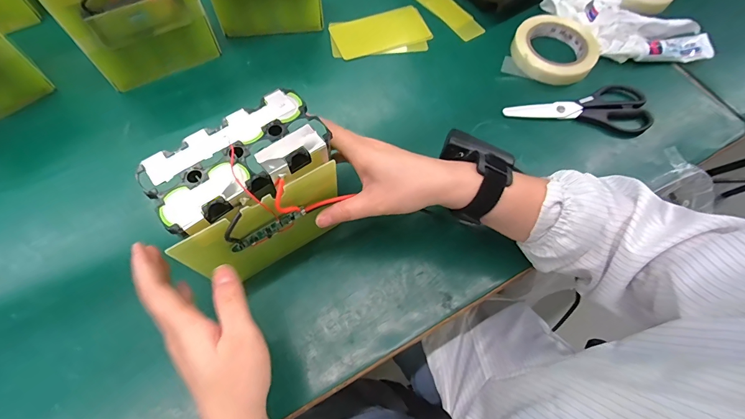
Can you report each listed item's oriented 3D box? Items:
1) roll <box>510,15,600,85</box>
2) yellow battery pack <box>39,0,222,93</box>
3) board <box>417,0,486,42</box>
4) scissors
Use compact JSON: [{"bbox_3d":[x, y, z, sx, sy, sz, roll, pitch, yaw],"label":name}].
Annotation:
[{"bbox_3d":[0.260,-0.229,0.520,0.112,0.030,0.116,1,65,-2],"label":"roll"},{"bbox_3d":[-0.281,-0.233,0.430,0.145,0.151,0.092,-28,70,-15],"label":"yellow battery pack"},{"bbox_3d":[0.118,-0.303,0.555,0.042,0.006,0.124,-39,75,-5],"label":"board"},{"bbox_3d":[0.272,-0.130,0.479,0.195,0.012,0.073,-4,66,-5],"label":"scissors"}]

